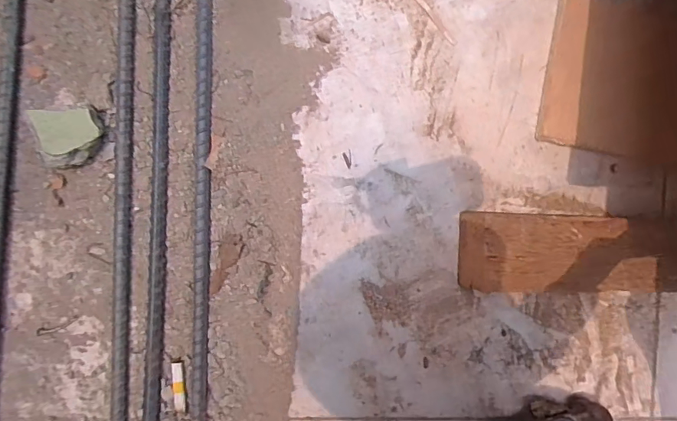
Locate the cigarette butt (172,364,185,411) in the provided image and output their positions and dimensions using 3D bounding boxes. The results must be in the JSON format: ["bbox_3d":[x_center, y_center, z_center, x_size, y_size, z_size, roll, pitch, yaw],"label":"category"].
[{"bbox_3d":[-0.128,0.142,0.370,0.009,0.004,0.038,-5,91,-8],"label":"cigarette butt"}]

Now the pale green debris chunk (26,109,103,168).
[{"bbox_3d":[-0.201,-0.056,0.347,0.042,0.027,0.042,-12,92,-8],"label":"pale green debris chunk"}]

